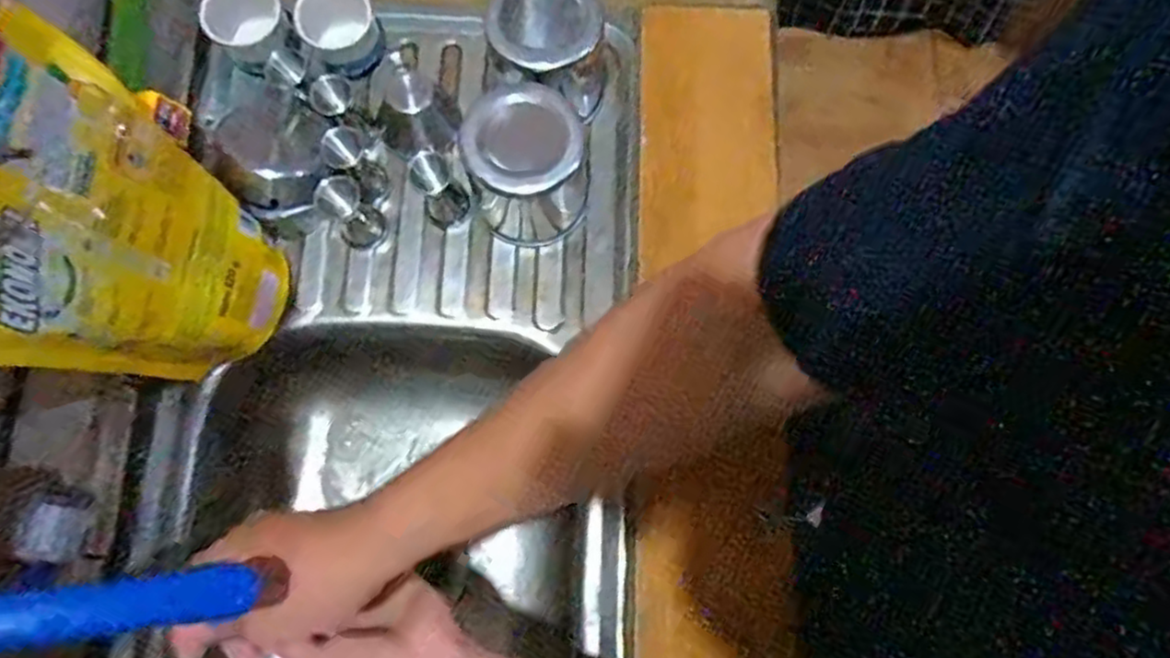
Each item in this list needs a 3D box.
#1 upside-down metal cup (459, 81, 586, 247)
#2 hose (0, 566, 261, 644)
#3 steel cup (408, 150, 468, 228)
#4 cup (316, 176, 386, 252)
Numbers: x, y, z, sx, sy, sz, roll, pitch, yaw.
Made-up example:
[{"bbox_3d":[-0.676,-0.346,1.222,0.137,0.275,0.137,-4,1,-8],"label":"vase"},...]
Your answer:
[{"bbox_3d":[-0.046,-0.133,0.583,0.091,0.100,0.091,1,75,-2],"label":"upside-down metal cup"},{"bbox_3d":[-0.189,0.111,0.290,0.110,0.022,0.018,7,71,-40],"label":"hose"},{"bbox_3d":[-0.120,-0.115,0.602,0.037,0.073,0.036,1,75,-2],"label":"steel cup"},{"bbox_3d":[-0.194,-0.099,0.600,0.037,0.076,0.041,-34,79,-10],"label":"cup"}]

